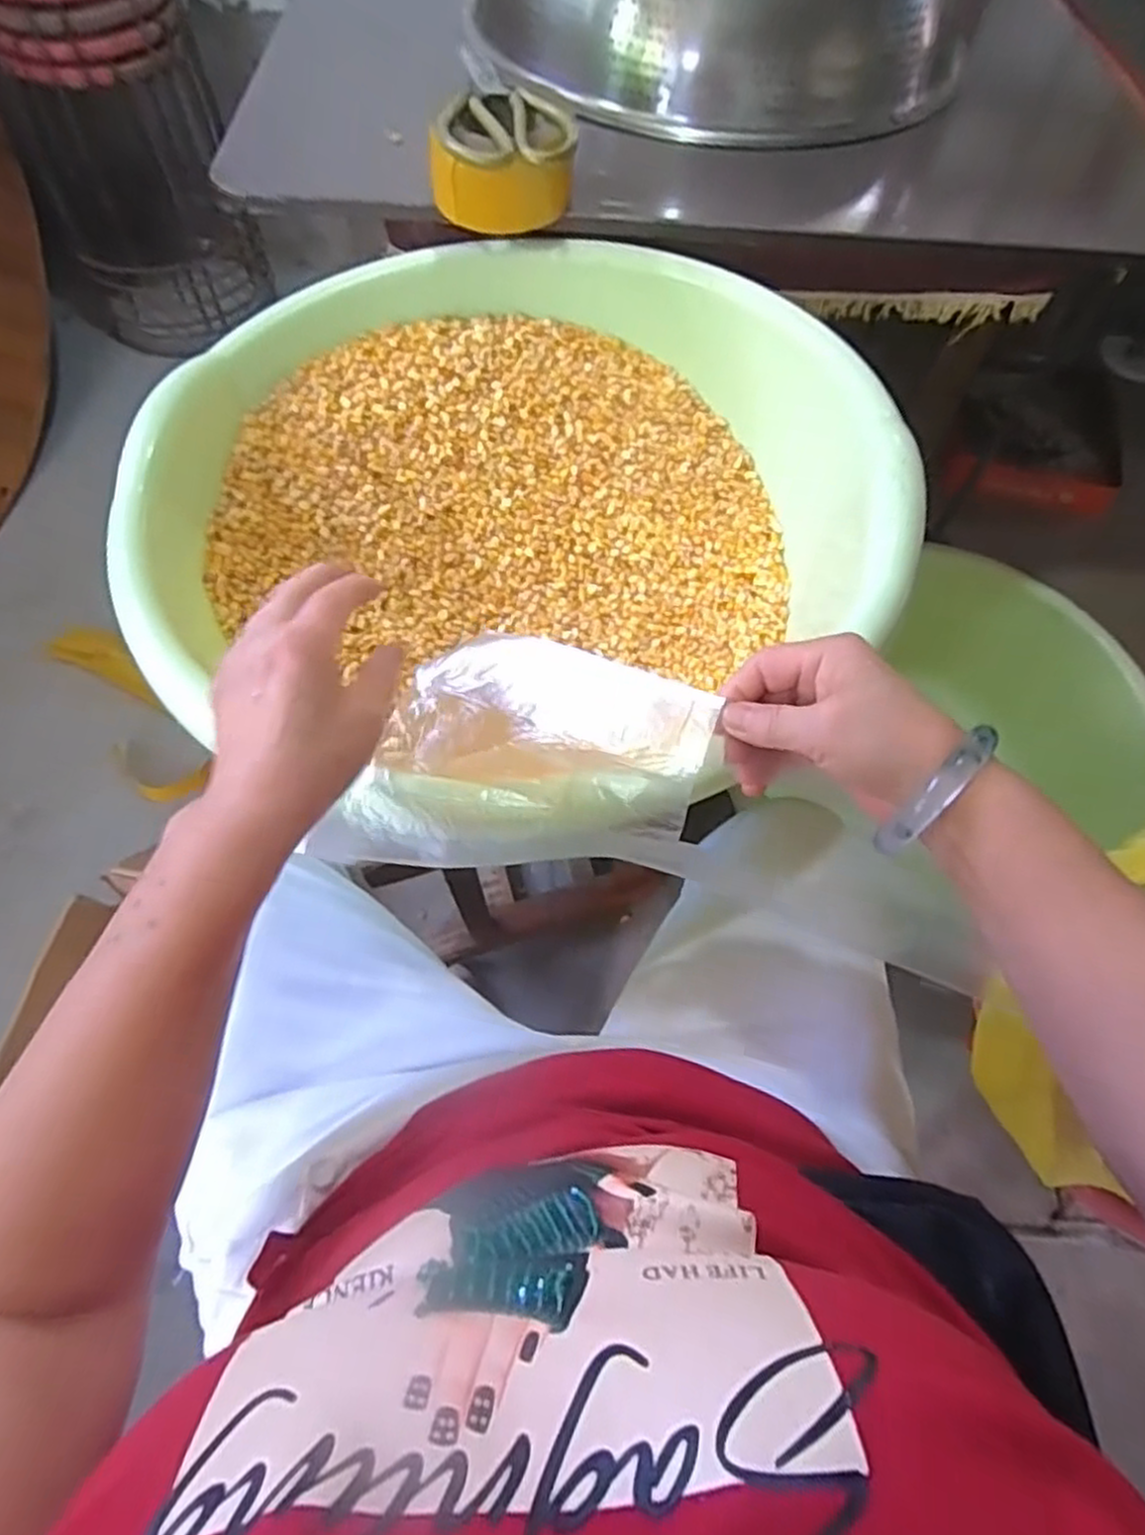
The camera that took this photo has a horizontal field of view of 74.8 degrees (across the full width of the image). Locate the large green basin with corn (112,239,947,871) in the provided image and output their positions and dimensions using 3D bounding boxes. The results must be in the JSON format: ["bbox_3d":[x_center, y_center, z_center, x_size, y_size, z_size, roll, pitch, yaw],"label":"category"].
[{"bbox_3d":[-0.042,-0.190,0.615,0.538,0.194,0.531,1,62,-2],"label":"large green basin with corn"}]

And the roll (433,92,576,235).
[{"bbox_3d":[-0.057,-0.506,0.630,0.114,0.073,0.114,2,62,-1],"label":"roll"}]

